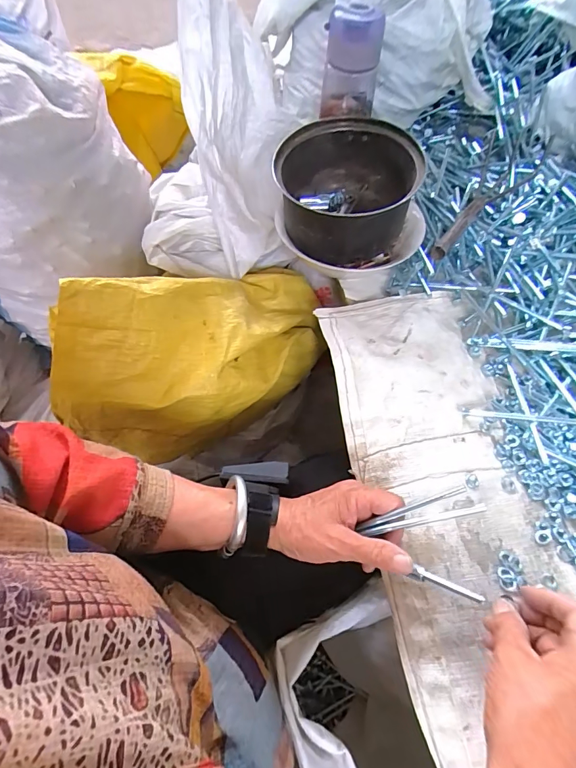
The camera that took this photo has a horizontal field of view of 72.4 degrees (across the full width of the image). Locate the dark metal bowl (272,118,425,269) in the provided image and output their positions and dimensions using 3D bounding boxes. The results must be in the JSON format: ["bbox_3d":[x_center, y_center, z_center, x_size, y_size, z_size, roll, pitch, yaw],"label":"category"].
[{"bbox_3d":[0.079,-0.233,0.516,0.174,0.123,0.184,0,60,0],"label":"dark metal bowl"}]

